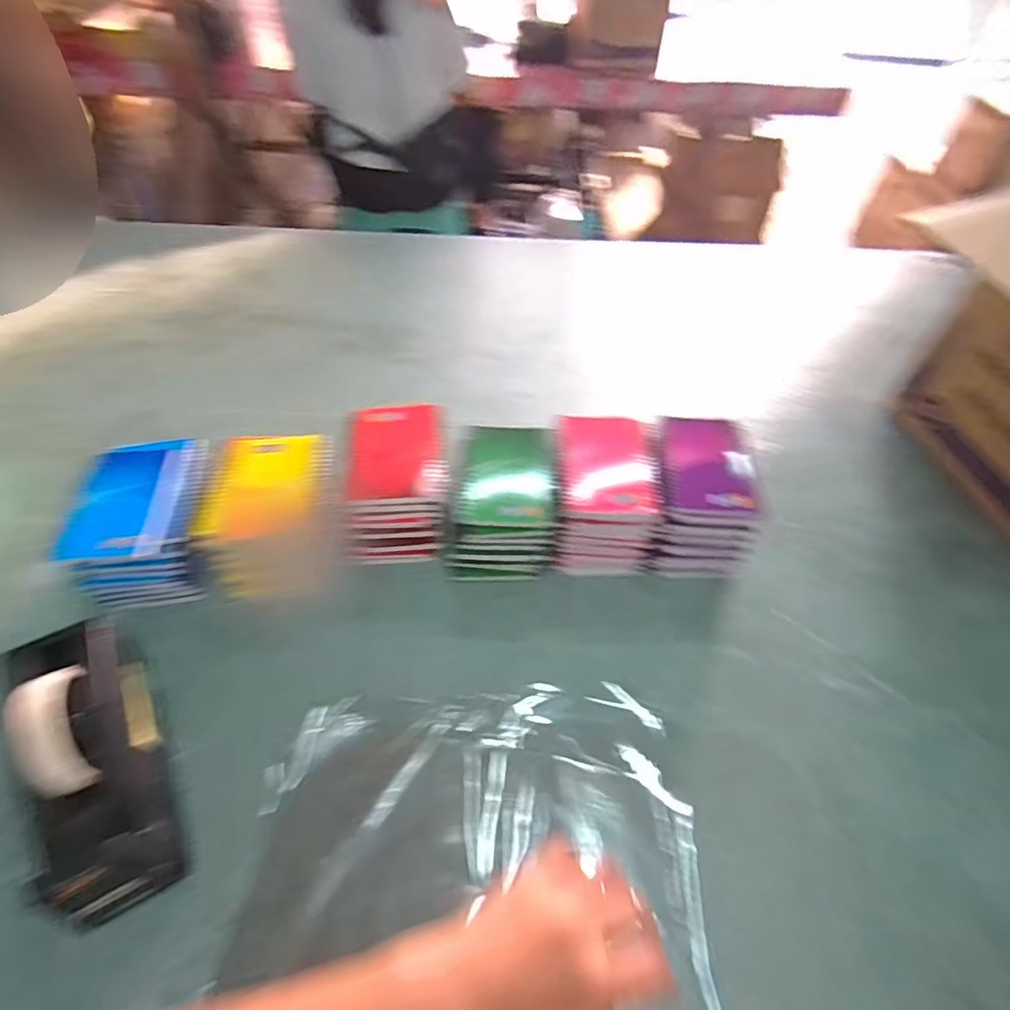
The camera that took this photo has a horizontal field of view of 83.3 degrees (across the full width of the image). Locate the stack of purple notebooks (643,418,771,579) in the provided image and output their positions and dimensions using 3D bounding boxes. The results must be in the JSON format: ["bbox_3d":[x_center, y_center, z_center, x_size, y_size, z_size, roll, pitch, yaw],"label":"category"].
[{"bbox_3d":[0.206,-0.008,0.607,0.103,0.106,0.143,6,53,3],"label":"stack of purple notebooks"}]

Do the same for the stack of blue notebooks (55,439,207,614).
[{"bbox_3d":[-0.354,0.010,0.561,0.106,0.061,0.156,-6,53,-6],"label":"stack of blue notebooks"}]

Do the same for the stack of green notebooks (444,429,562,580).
[{"bbox_3d":[-0.004,-0.001,0.611,0.110,0.095,0.145,2,53,0],"label":"stack of green notebooks"}]

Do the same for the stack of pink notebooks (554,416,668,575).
[{"bbox_3d":[0.104,-0.008,0.610,0.102,0.107,0.138,2,53,0],"label":"stack of pink notebooks"}]

